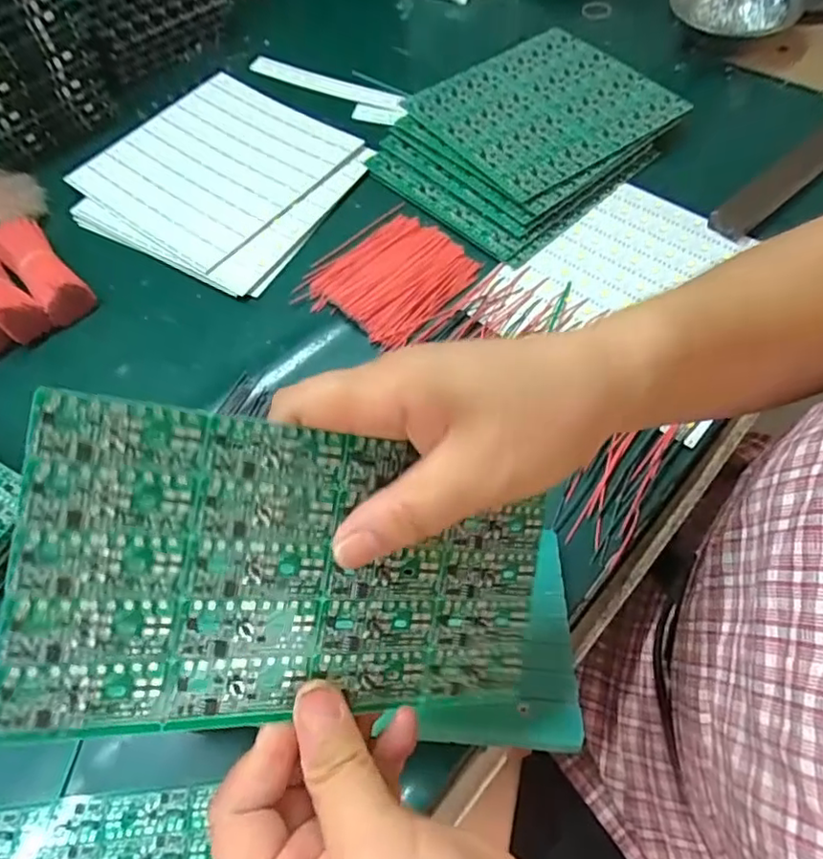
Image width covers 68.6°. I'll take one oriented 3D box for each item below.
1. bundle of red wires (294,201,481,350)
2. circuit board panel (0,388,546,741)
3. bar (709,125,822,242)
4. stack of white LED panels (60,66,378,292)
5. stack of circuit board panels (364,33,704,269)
[{"bbox_3d":[-0.018,-0.134,0.514,0.118,0.006,0.124,36,69,20],"label":"bundle of red wires"},{"bbox_3d":[-0.031,0.051,0.213,0.185,0.004,0.099,9,91,-28],"label":"circuit board panel"},{"bbox_3d":[0.348,-0.235,0.545,0.222,0.019,0.034,-38,66,-17],"label":"bar"},{"bbox_3d":[-0.183,-0.252,0.587,0.238,0.011,0.232,27,66,16],"label":"stack of white LED panels"},{"bbox_3d":[0.112,-0.284,0.576,0.250,0.033,0.198,-40,67,-17],"label":"stack of circuit board panels"}]

